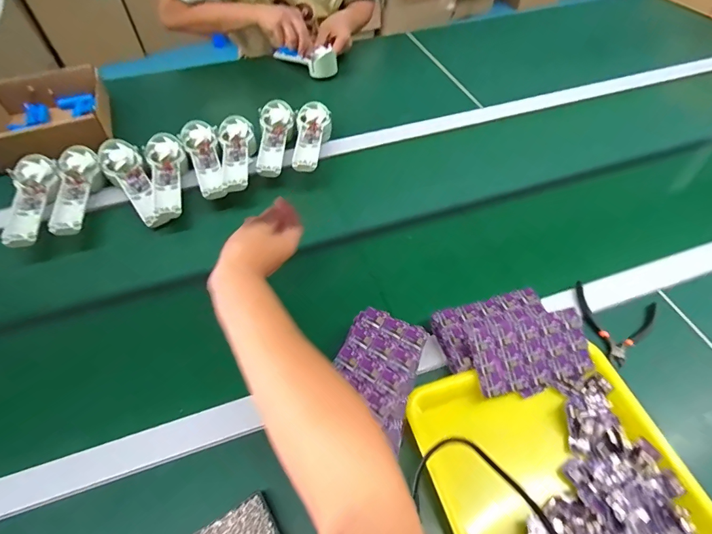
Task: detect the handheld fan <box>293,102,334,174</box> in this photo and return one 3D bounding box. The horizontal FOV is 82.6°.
[{"bbox_3d":[-0.080,-0.232,0.738,0.064,0.036,0.174,1,55,1],"label":"handheld fan"}]

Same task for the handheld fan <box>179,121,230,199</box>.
[{"bbox_3d":[-0.265,-0.190,0.704,0.058,0.032,0.180,-17,69,-11],"label":"handheld fan"}]

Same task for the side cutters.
[{"bbox_3d":[0.344,0.079,0.533,0.102,0.009,0.107,13,56,10],"label":"side cutters"}]

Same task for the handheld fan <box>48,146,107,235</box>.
[{"bbox_3d":[-0.454,-0.122,0.656,0.074,0.052,0.175,-2,67,-1],"label":"handheld fan"}]

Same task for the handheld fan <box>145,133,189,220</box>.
[{"bbox_3d":[-0.323,-0.154,0.683,0.063,0.050,0.176,-9,55,-6],"label":"handheld fan"}]

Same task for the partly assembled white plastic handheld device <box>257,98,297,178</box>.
[{"bbox_3d":[-0.148,-0.239,0.743,0.065,0.027,0.183,3,68,2],"label":"partly assembled white plastic handheld device"}]

